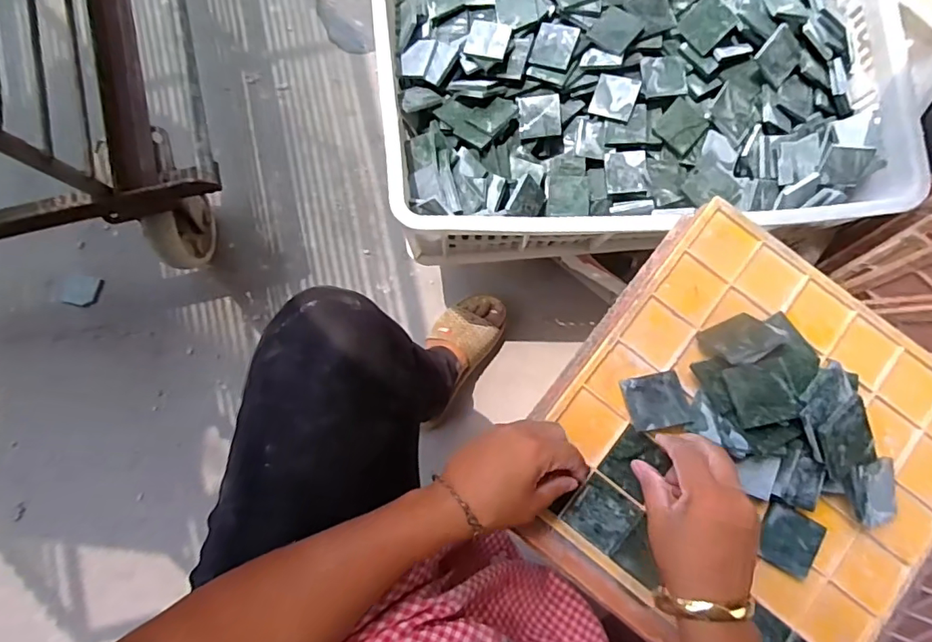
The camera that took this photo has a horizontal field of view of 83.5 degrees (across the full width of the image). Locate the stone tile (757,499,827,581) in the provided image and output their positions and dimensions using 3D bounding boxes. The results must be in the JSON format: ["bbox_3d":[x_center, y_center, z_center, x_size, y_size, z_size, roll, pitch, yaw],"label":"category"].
[{"bbox_3d":[0.265,0.179,0.426,0.049,0.009,0.048,29,83,2],"label":"stone tile"}]

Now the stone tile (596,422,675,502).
[{"bbox_3d":[0.144,0.119,0.439,0.044,0.010,0.049,36,83,3],"label":"stone tile"}]

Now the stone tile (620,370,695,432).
[{"bbox_3d":[0.164,0.068,0.445,0.050,0.011,0.049,-13,57,1],"label":"stone tile"}]

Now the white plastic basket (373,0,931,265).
[{"bbox_3d":[0.195,-0.302,0.658,0.592,0.149,0.415,0,83,-2],"label":"white plastic basket"}]

